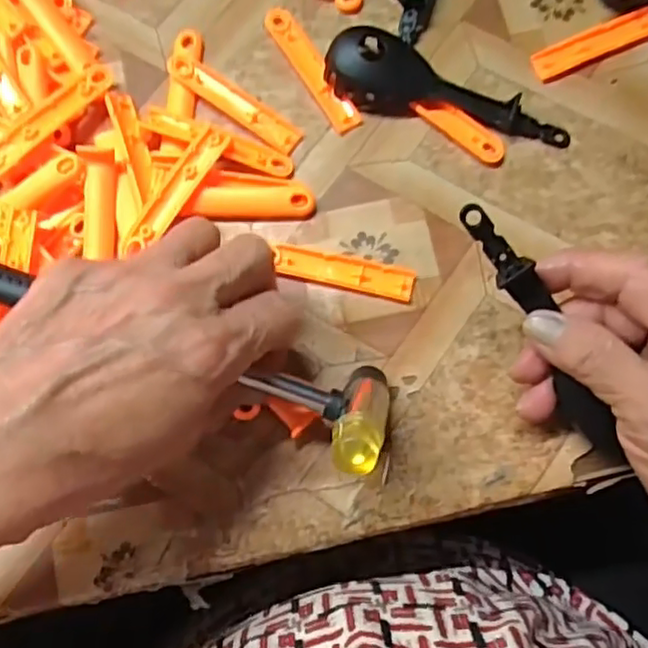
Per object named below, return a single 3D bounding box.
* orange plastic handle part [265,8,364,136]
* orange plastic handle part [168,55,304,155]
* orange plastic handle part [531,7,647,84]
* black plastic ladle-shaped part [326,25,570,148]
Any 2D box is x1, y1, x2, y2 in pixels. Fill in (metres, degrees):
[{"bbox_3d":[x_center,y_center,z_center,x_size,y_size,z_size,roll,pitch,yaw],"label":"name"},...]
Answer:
[{"bbox_3d":[-0.006,-0.131,0.333,0.015,0.004,0.078,-31,79,-10],"label":"orange plastic handle part"},{"bbox_3d":[-0.044,-0.112,0.328,0.076,0.005,0.016,36,77,7],"label":"orange plastic handle part"},{"bbox_3d":[0.144,-0.145,0.333,0.077,0.008,0.017,-22,78,-8],"label":"orange plastic handle part"},{"bbox_3d":[0.062,-0.119,0.324,0.122,0.015,0.041,14,75,1],"label":"black plastic ladle-shaped part"}]

